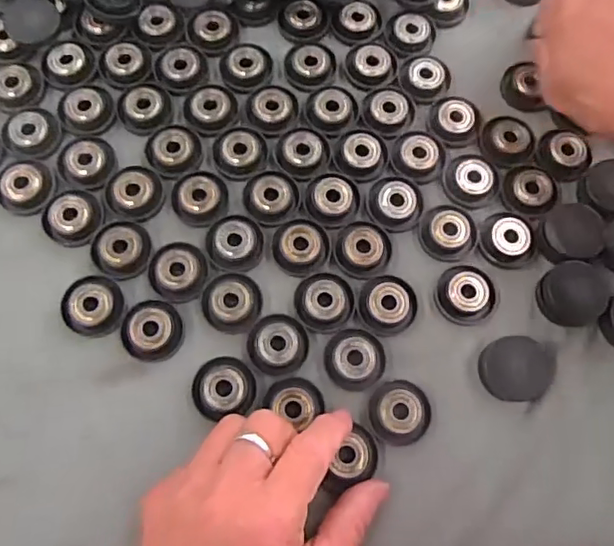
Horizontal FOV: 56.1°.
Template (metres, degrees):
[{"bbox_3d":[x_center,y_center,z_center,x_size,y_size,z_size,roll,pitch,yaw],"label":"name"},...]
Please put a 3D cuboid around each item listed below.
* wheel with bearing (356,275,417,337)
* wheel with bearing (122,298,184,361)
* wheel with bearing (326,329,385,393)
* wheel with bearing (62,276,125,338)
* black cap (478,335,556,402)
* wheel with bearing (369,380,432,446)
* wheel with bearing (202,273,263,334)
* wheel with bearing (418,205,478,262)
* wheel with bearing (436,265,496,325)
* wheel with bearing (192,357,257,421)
[{"bbox_3d":[0.043,0.017,0.309,0.032,0.010,0.030,1,73,-2],"label":"wheel with bearing"},{"bbox_3d":[-0.081,0.030,0.301,0.031,0.009,0.030,1,73,-2],"label":"wheel with bearing"},{"bbox_3d":[0.025,0.045,0.299,0.031,0.008,0.030,1,73,-2],"label":"wheel with bearing"},{"bbox_3d":[-0.113,0.017,0.303,0.033,0.008,0.030,1,73,-2],"label":"wheel with bearing"},{"bbox_3d":[0.110,0.050,0.299,0.036,0.013,0.031,15,73,2],"label":"black cap"},{"bbox_3d":[0.048,0.071,0.292,0.031,0.008,0.031,1,73,-2],"label":"wheel with bearing"},{"bbox_3d":[-0.040,0.015,0.306,0.030,0.009,0.030,1,73,-2],"label":"wheel with bearing"},{"bbox_3d":[0.081,-0.023,0.322,0.031,0.008,0.030,1,73,-2],"label":"wheel with bearing"},{"bbox_3d":[0.087,0.011,0.314,0.032,0.010,0.032,1,73,-2],"label":"wheel with bearing"},{"bbox_3d":[-0.043,0.058,0.293,0.031,0.010,0.029,1,73,-2],"label":"wheel with bearing"}]

